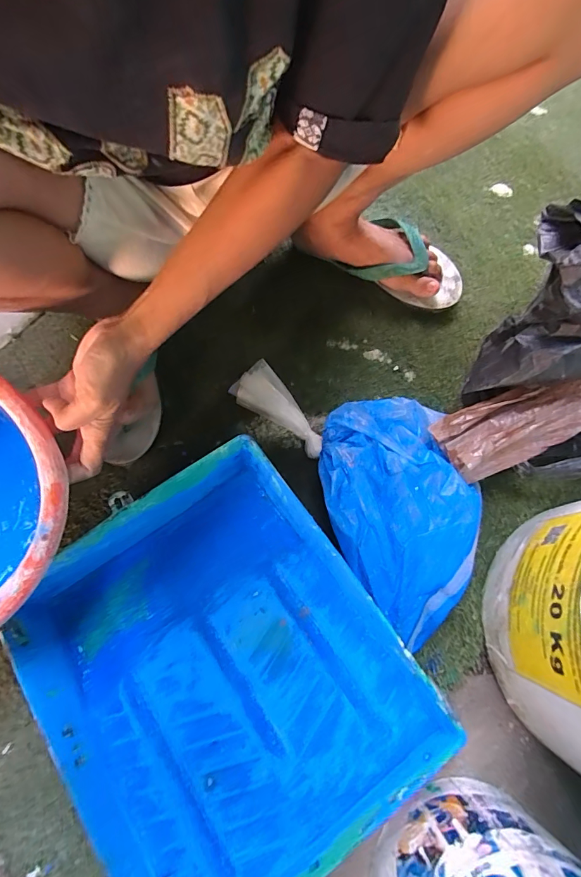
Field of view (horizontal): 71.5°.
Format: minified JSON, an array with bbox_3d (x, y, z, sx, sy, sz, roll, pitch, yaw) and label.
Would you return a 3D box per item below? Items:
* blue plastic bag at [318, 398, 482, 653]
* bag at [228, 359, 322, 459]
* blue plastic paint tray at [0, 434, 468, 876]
[{"bbox_3d":[0.119,0.079,0.430,0.147,0.068,0.254,-15,74,-6],"label":"blue plastic bag"},{"bbox_3d":[-0.009,-0.030,0.490,0.129,0.037,0.054,43,77,13],"label":"bag"},{"bbox_3d":[-0.065,0.212,0.386,0.286,0.069,0.334,-33,74,-10],"label":"blue plastic paint tray"}]

